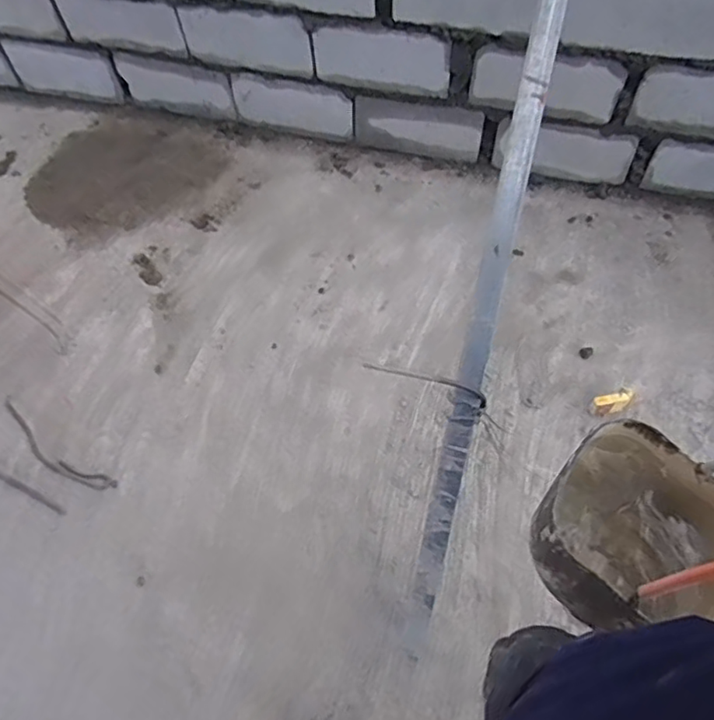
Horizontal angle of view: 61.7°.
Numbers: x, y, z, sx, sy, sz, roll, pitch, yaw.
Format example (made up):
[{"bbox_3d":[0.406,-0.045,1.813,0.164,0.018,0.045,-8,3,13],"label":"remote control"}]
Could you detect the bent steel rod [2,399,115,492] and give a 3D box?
[{"bbox_3d":[-0.755,0.220,1.475,0.401,0.008,0.067,31,65,17],"label":"bent steel rod"}]

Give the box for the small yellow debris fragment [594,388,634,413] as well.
[{"bbox_3d":[0.634,0.105,1.476,0.092,0.046,0.050,-17,62,-9],"label":"small yellow debris fragment"}]

